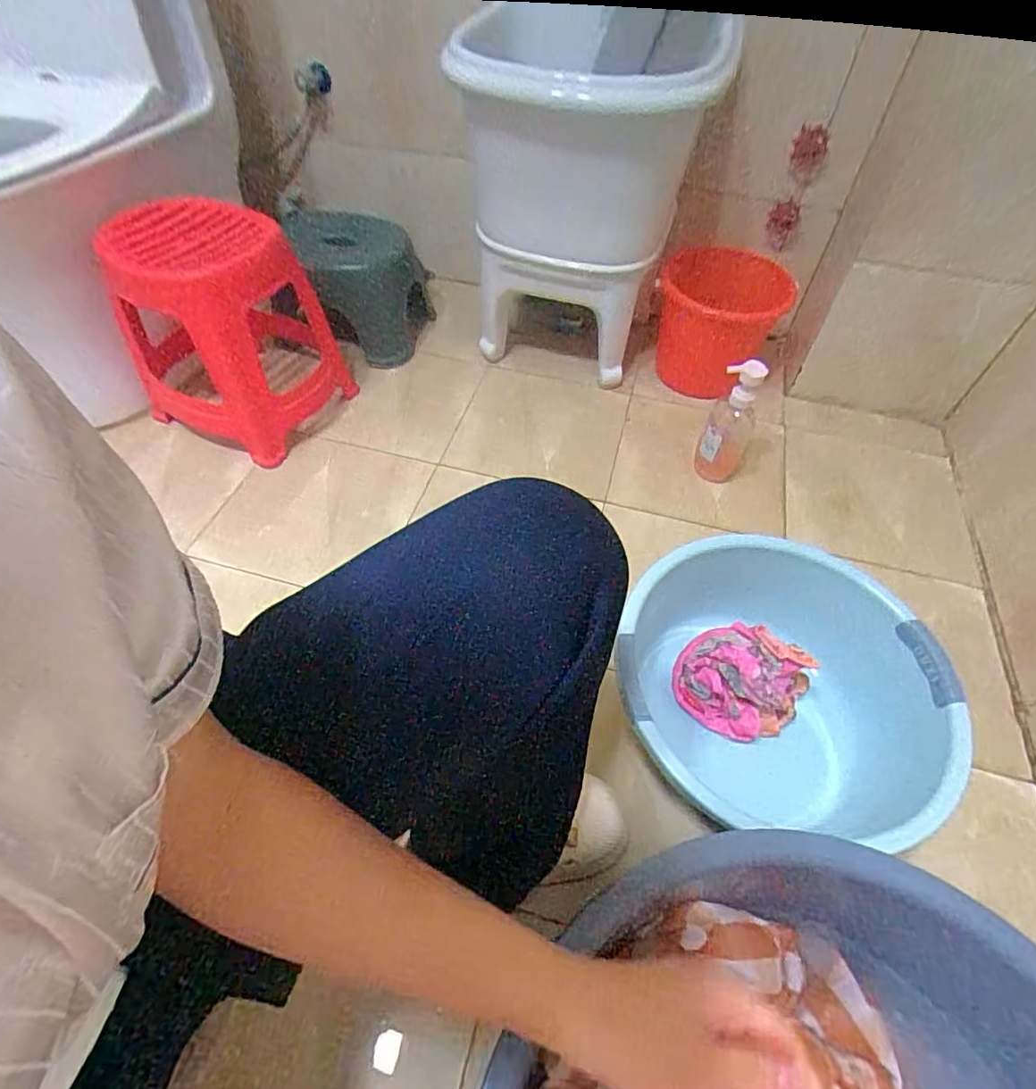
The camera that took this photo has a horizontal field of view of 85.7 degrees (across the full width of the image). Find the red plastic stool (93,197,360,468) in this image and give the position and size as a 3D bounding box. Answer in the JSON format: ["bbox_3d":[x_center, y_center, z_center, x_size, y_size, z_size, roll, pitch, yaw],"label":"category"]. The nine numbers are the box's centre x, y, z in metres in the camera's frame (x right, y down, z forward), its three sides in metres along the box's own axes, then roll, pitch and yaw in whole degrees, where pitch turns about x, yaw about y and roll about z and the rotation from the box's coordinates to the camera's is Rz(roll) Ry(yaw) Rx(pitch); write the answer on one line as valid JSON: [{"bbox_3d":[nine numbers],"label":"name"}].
[{"bbox_3d":[-0.475,-0.346,0.936,0.262,0.341,0.258,22,58,15],"label":"red plastic stool"}]

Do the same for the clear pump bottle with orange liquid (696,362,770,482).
[{"bbox_3d":[0.345,-0.191,0.905,0.077,0.211,0.072,22,58,15],"label":"clear pump bottle with orange liquid"}]

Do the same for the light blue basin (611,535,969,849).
[{"bbox_3d":[0.317,0.175,0.690,0.313,0.176,0.304,0,55,1],"label":"light blue basin"}]

